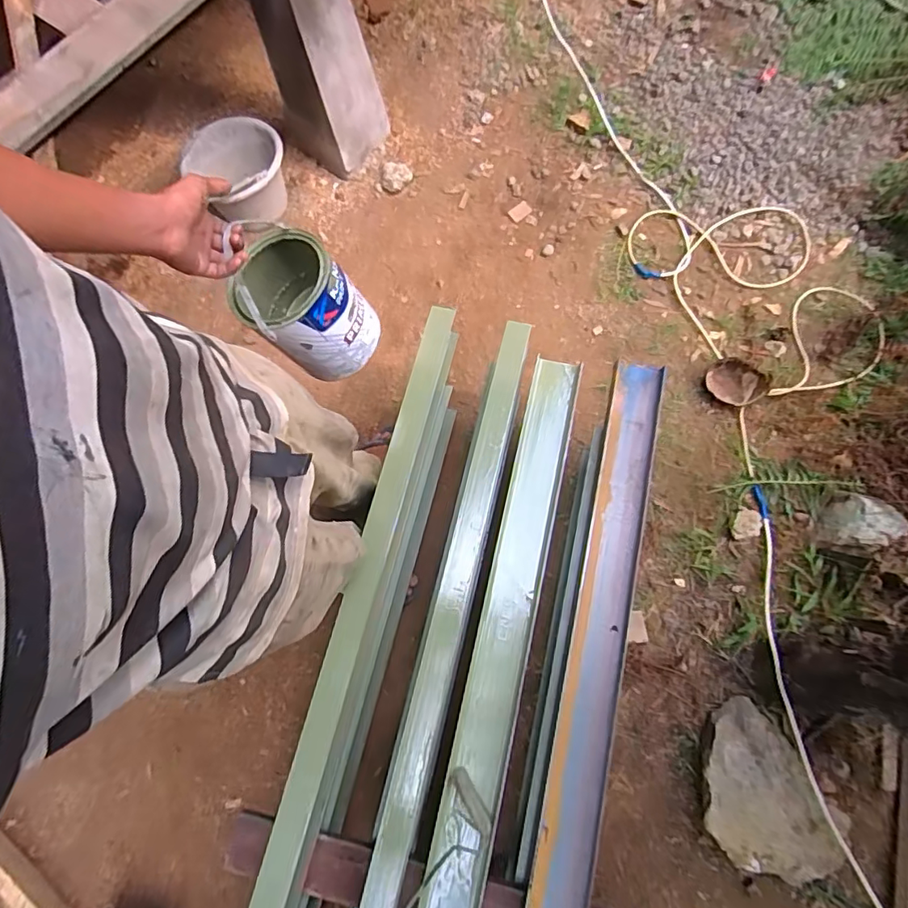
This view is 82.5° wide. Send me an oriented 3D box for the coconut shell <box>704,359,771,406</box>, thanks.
[{"bbox_3d":[0.724,-0.184,1.339,0.133,0.047,0.103,39,102,15],"label":"coconut shell"}]

